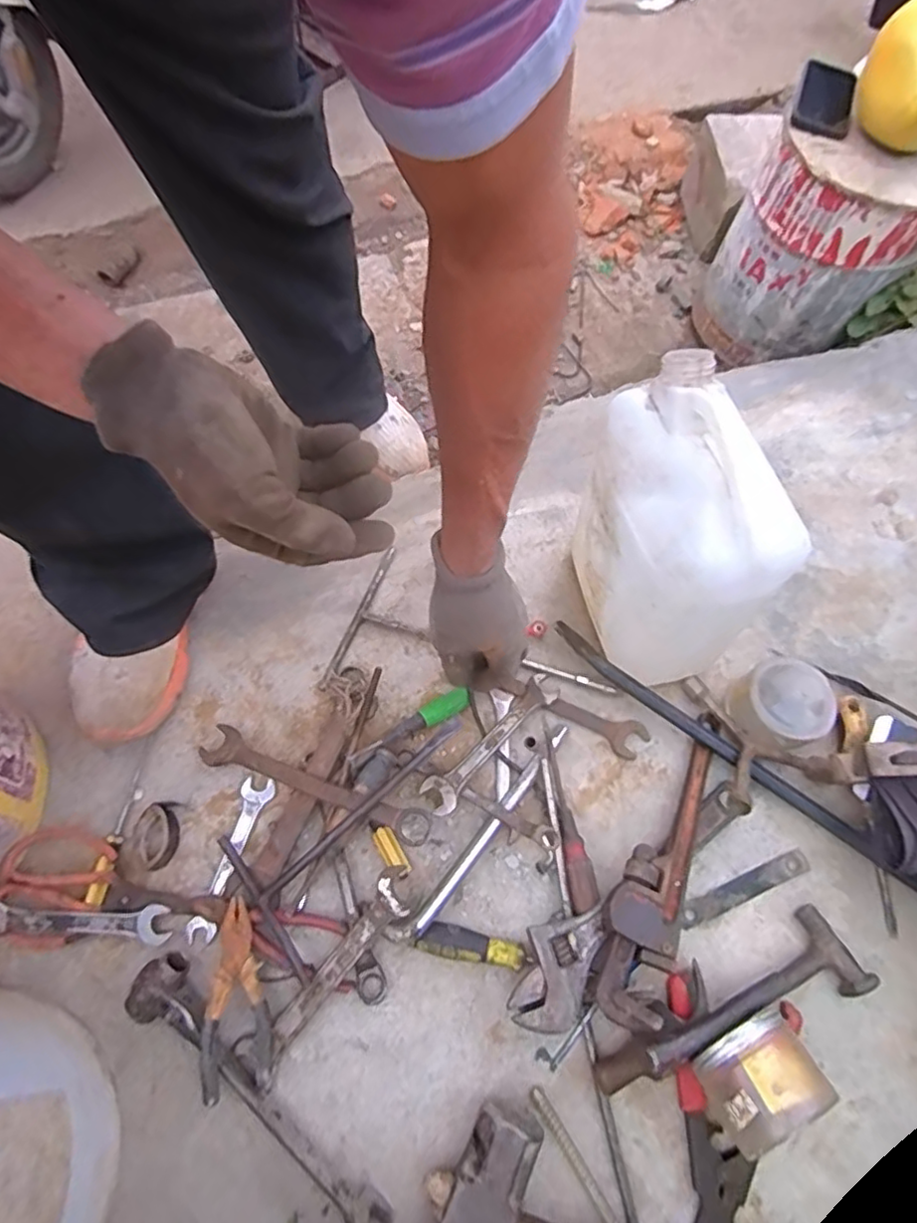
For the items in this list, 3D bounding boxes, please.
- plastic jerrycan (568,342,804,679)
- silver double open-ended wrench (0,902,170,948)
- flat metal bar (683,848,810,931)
[{"bbox_3d":[0.182,-0.061,0.568,0.113,0.247,0.208,-15,69,-9],"label":"plastic jerrycan"},{"bbox_3d":[-0.341,0.277,0.561,0.155,0.009,0.032,4,73,-7],"label":"silver double open-ended wrench"},{"bbox_3d":[0.264,0.257,0.585,0.130,0.006,0.020,-21,65,-8],"label":"flat metal bar"}]

